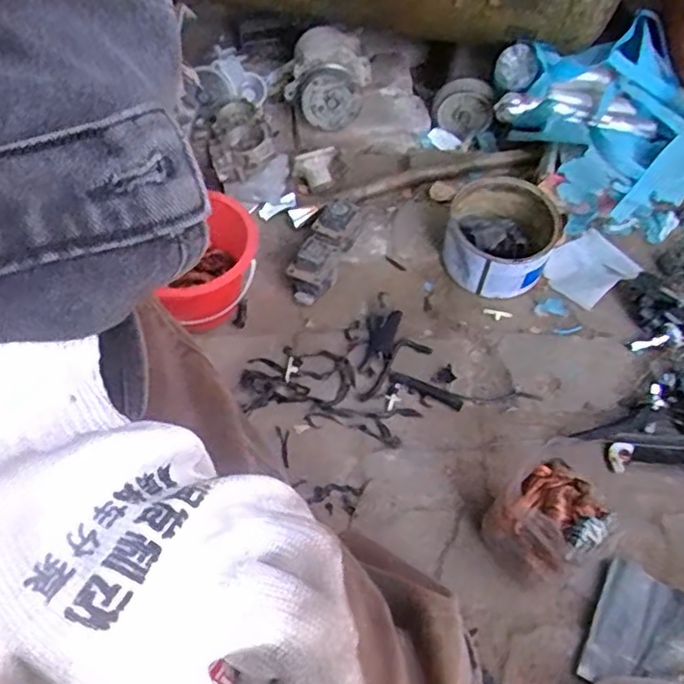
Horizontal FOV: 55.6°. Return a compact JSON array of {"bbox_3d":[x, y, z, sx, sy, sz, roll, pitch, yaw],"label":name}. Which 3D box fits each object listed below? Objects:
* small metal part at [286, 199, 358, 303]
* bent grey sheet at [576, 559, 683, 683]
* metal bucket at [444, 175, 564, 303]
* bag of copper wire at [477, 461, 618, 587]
[{"bbox_3d":[-0.028,-0.133,0.942,0.065,0.056,0.172,17,59,11],"label":"small metal part"},{"bbox_3d":[0.317,0.310,0.686,0.100,0.019,0.130,24,61,15],"label":"bent grey sheet"},{"bbox_3d":[0.229,-0.158,0.949,0.158,0.087,0.164,0,58,0],"label":"metal bucket"},{"bbox_3d":[0.211,0.195,0.686,0.081,0.150,0.102,-34,64,-19],"label":"bag of copper wire"}]

